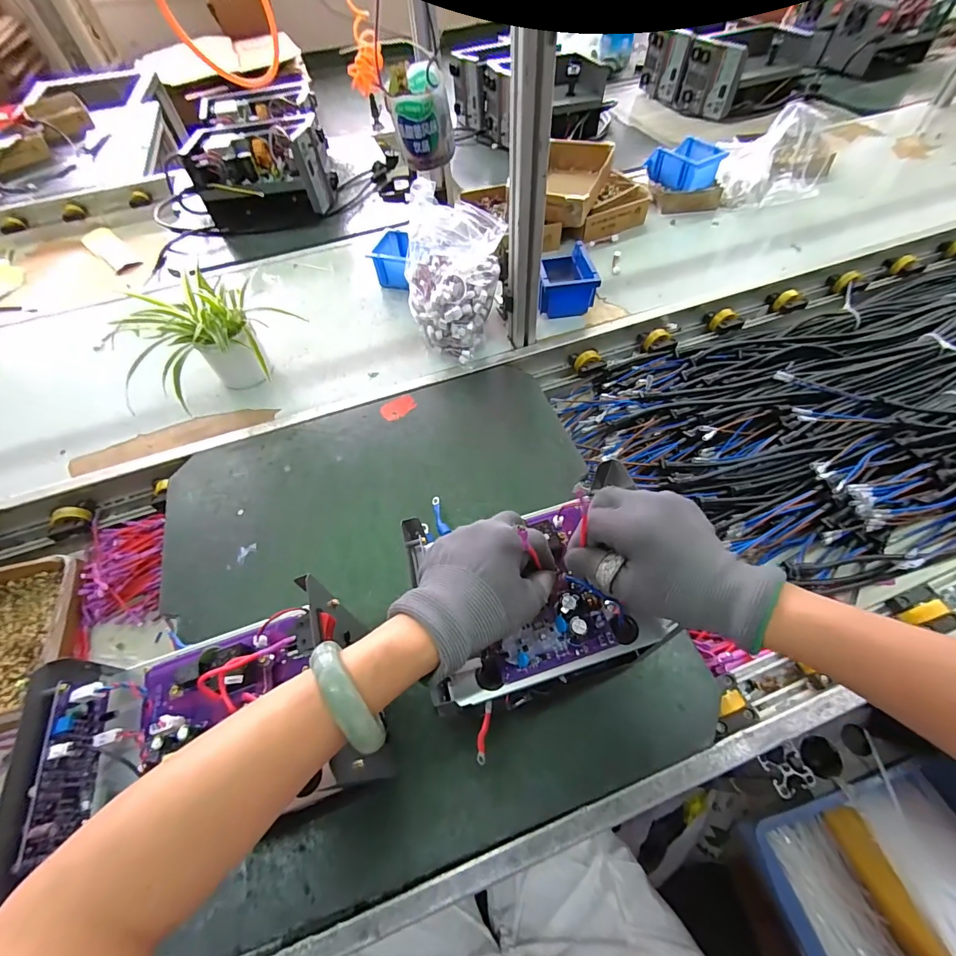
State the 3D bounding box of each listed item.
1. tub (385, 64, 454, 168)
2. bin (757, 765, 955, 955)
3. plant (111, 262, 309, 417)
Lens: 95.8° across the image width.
[{"bbox_3d":[-0.058,-0.382,0.457,0.061,0.070,0.060,-2,60,3],"label":"tub"},{"bbox_3d":[0.398,0.396,0.417,0.224,0.073,0.165,-15,57,-6],"label":"bin"},{"bbox_3d":[-0.449,-0.213,0.711,0.175,0.155,0.204,9,59,11],"label":"plant"}]

